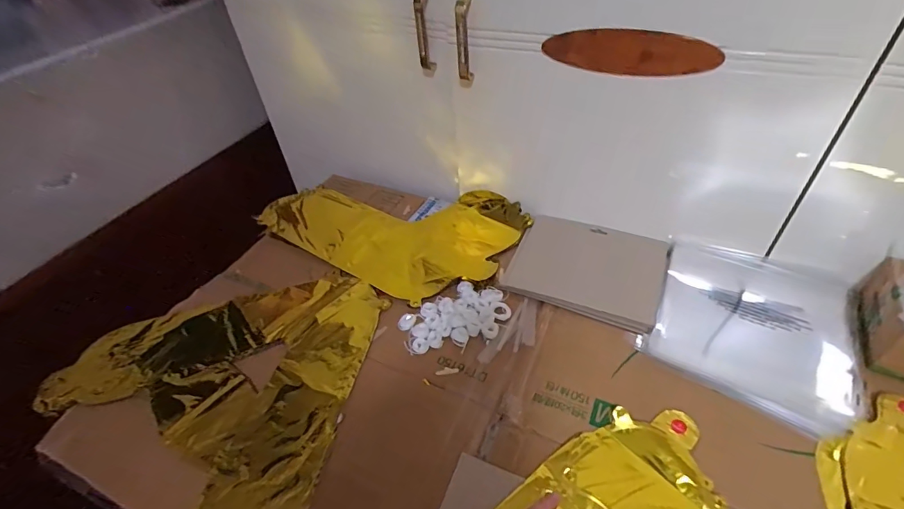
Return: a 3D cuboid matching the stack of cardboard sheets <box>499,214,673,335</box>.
[{"bbox_3d":[0.194,0.018,0.648,0.205,0.022,0.168,16,48,21],"label":"stack of cardboard sheets"}]

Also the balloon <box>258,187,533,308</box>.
[{"bbox_3d":[-0.102,-0.058,0.731,0.396,0.036,0.231,23,51,26],"label":"balloon"}]

